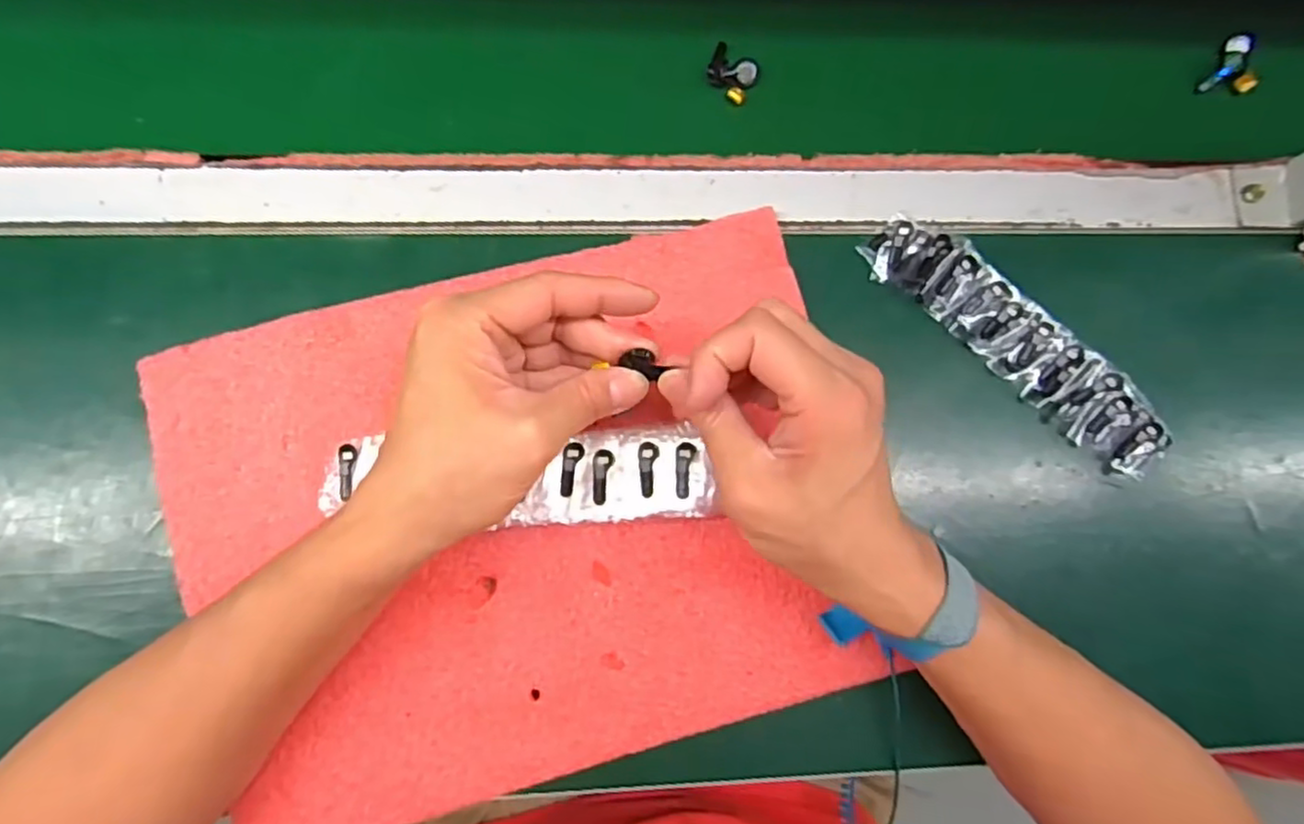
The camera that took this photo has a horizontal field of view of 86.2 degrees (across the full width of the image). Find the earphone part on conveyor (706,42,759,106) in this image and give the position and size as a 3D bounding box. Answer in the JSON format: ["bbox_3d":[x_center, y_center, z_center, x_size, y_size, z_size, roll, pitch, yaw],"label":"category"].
[{"bbox_3d":[0.049,-0.207,0.428,0.030,0.008,0.032,26,80,-1],"label":"earphone part on conveyor"}]

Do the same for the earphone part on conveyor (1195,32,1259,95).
[{"bbox_3d":[0.383,-0.224,0.455,0.028,0.016,0.051,36,82,0],"label":"earphone part on conveyor"}]

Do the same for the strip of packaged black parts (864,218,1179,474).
[{"bbox_3d":[0.213,-0.040,0.404,0.202,0.021,0.046,39,80,1],"label":"strip of packaged black parts"}]

